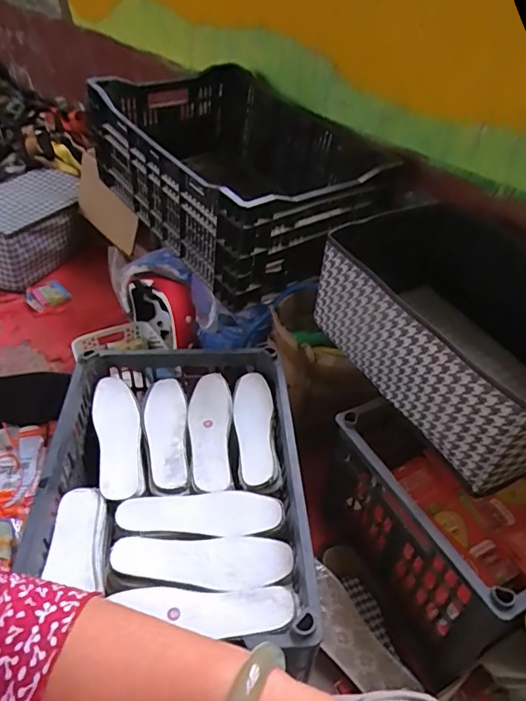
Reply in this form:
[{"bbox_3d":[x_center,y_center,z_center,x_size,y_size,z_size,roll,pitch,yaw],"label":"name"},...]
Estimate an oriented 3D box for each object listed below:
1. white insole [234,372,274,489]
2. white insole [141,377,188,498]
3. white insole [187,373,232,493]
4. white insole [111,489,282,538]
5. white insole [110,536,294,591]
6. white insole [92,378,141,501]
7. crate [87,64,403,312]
[{"bbox_3d":[-0.016,0.122,0.818,0.064,0.014,0.216,-19,39,12],"label":"white insole"},{"bbox_3d":[-0.156,0.129,0.811,0.067,0.015,0.226,-5,43,-9],"label":"white insole"},{"bbox_3d":[-0.085,0.128,0.819,0.068,0.020,0.222,-2,42,-6],"label":"white insole"},{"bbox_3d":[-0.087,0.220,0.701,0.218,0.020,0.069,3,42,-1],"label":"white insole"},{"bbox_3d":[-0.077,0.267,0.643,0.221,0.015,0.068,1,42,-3],"label":"white insole"},{"bbox_3d":[-0.225,0.129,0.793,0.069,0.009,0.228,-11,44,-16],"label":"white insole"},{"bbox_3d":[-0.044,-0.386,1.109,0.454,0.248,0.625,-23,48,-27],"label":"crate"}]

